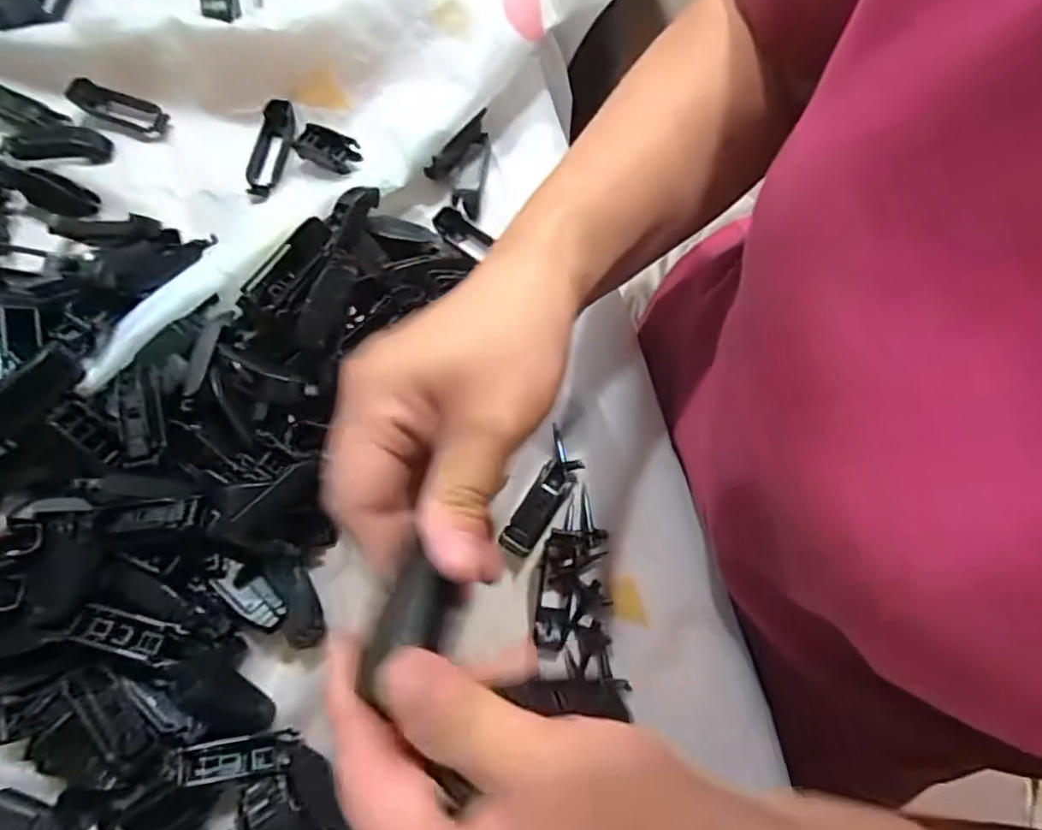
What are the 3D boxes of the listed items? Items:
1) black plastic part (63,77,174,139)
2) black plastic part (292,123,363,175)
[{"bbox_3d":[-0.240,-0.182,0.382,0.057,0.009,0.019,20,75,-7],"label":"black plastic part"},{"bbox_3d":[-0.112,-0.150,0.360,0.046,0.013,0.019,26,76,22],"label":"black plastic part"}]

